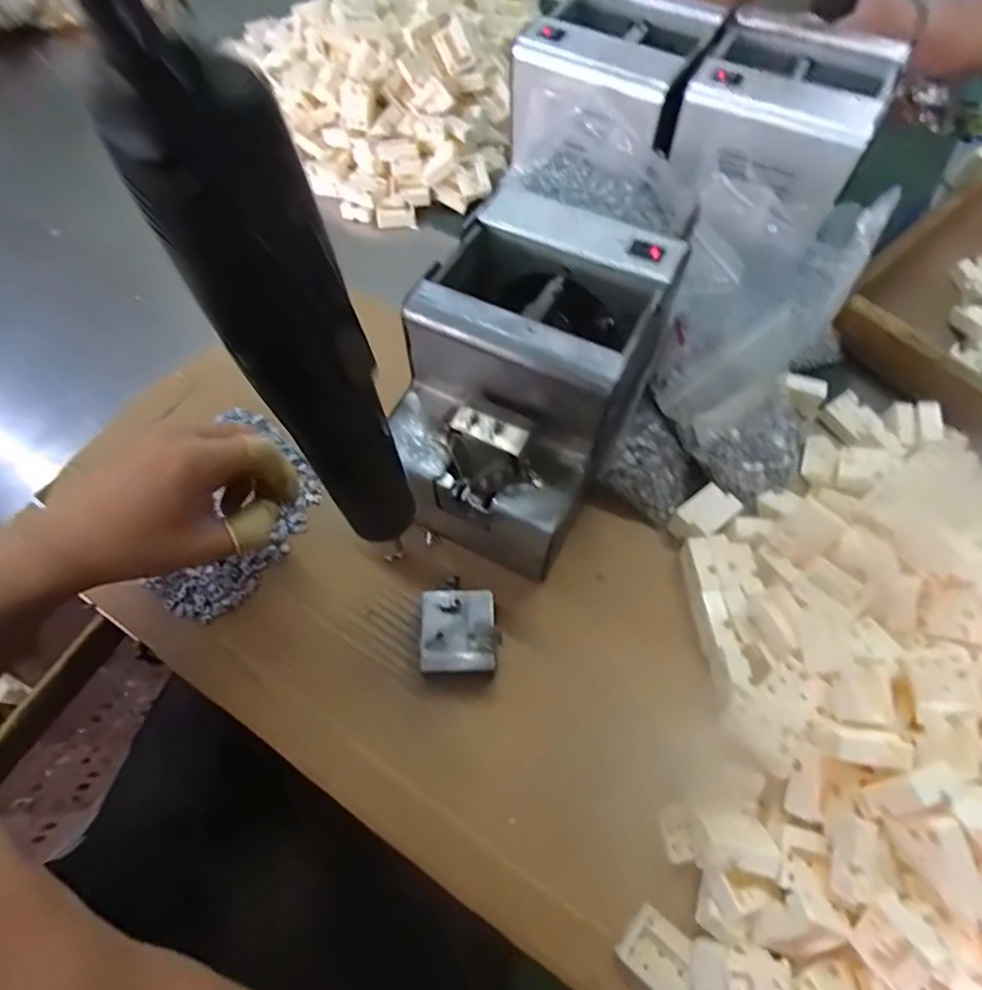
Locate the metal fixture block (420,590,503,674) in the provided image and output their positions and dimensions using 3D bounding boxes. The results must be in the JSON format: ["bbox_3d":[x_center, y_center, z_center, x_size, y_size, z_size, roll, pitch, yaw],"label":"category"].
[{"bbox_3d":[-0.019,0.089,0.369,0.047,0.032,0.050,-2,63,0],"label":"metal fixture block"}]

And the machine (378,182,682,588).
[{"bbox_3d":[0.017,-0.063,0.377,0.126,0.146,0.186,24,66,12],"label":"machine"}]

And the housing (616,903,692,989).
[{"bbox_3d":[0.086,0.231,0.291,0.036,0.010,0.028,36,69,17],"label":"housing"}]

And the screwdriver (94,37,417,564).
[{"bbox_3d":[-0.065,-0.045,0.205,0.036,0.196,0.050,-28,66,-12],"label":"screwdriver"}]

